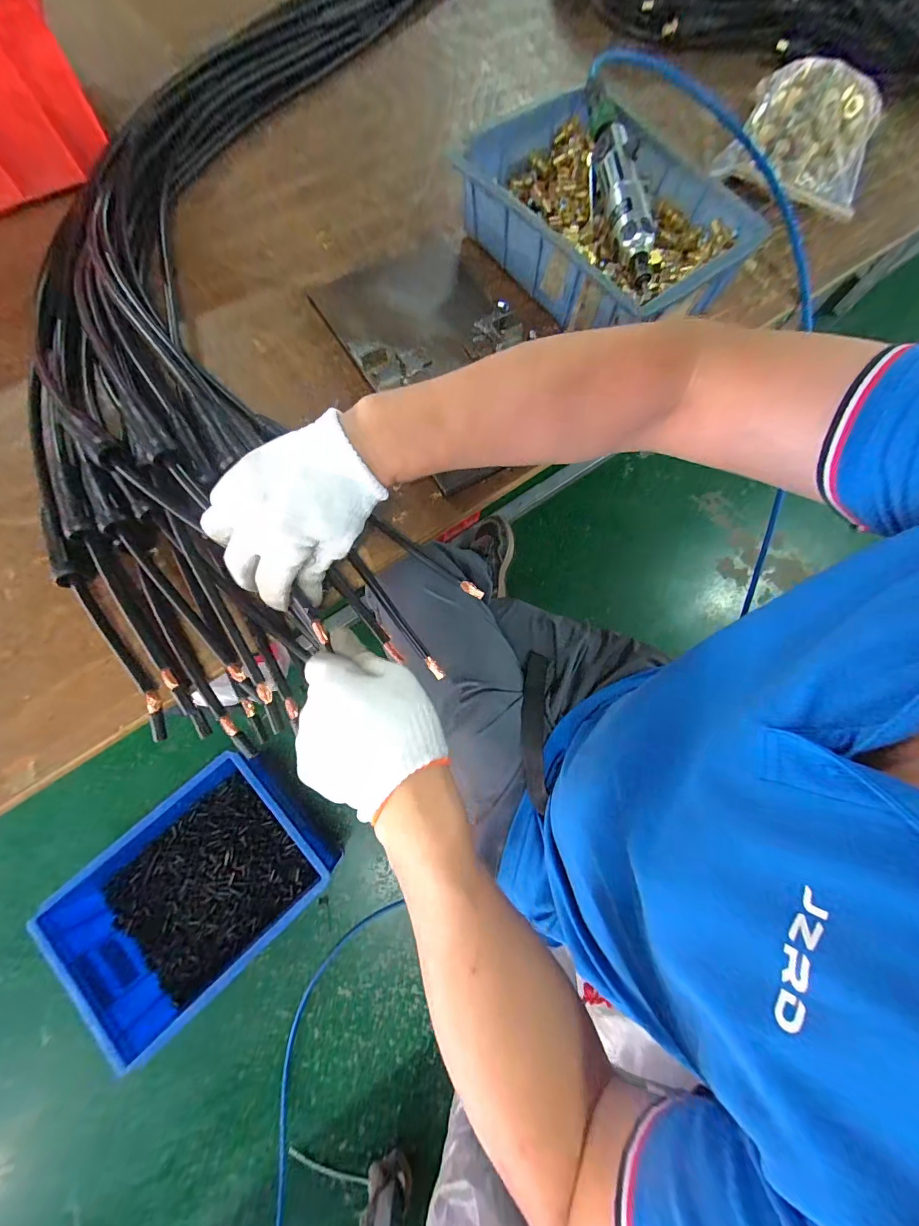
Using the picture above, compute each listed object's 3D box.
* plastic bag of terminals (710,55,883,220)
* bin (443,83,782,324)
[{"bbox_3d":[0.455,-0.640,0.565,0.186,0.062,0.199,17,75,2],"label":"plastic bag of terminals"},{"bbox_3d":[0.157,-0.445,0.484,0.305,0.091,0.209,44,77,8],"label":"bin"}]

